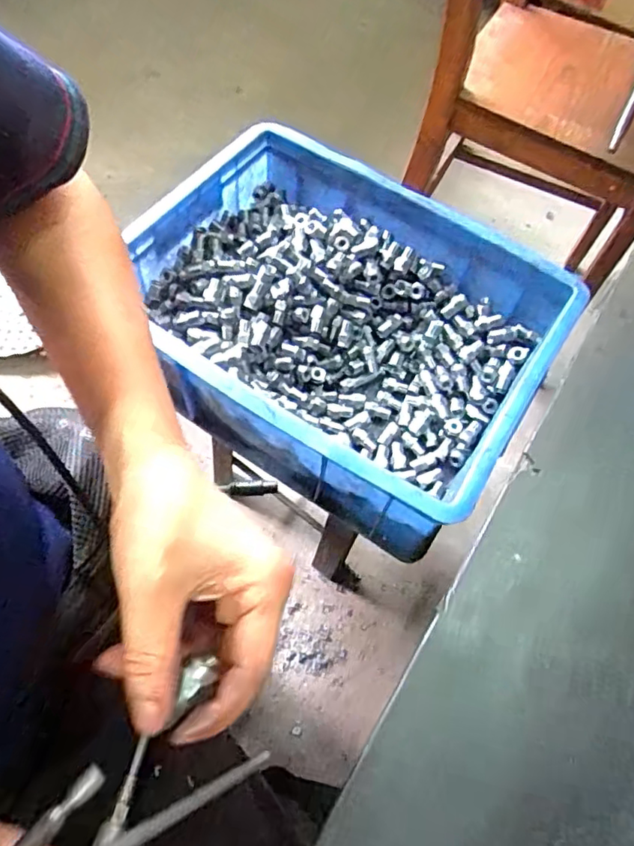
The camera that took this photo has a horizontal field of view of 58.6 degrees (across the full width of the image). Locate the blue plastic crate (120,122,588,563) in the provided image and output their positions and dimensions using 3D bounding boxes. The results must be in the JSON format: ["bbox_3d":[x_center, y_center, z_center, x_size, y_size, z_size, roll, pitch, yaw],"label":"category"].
[{"bbox_3d":[0.016,-0.096,0.579,0.387,0.139,0.304,32,62,11],"label":"blue plastic crate"}]

